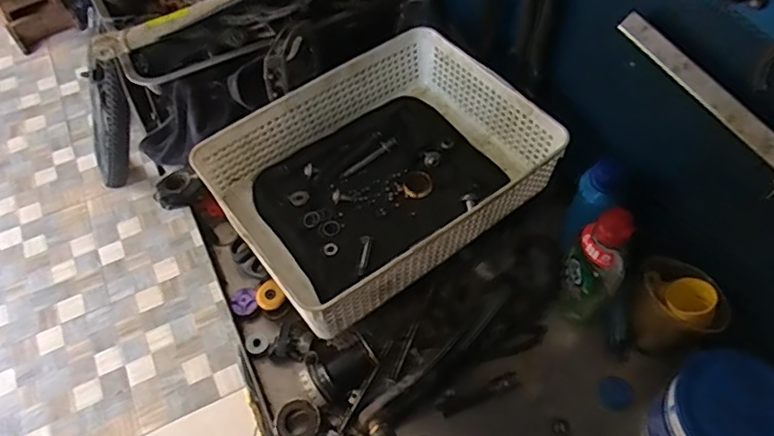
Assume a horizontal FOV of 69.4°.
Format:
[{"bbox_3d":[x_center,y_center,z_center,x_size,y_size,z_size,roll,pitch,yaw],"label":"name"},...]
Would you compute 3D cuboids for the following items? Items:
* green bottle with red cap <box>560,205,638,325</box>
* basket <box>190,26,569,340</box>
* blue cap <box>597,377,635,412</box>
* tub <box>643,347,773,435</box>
[{"bbox_3d":[0.204,0.051,0.554,0.054,0.171,0.034,26,61,18],"label":"green bottle with red cap"},{"bbox_3d":[-0.004,-0.055,0.614,0.311,0.087,0.243,-33,61,-19],"label":"basket"},{"bbox_3d":[0.231,0.177,0.564,0.032,0.007,0.032,-1,56,1],"label":"blue cap"},{"bbox_3d":[0.286,0.179,0.481,0.097,0.092,0.100,-1,56,1],"label":"tub"}]

